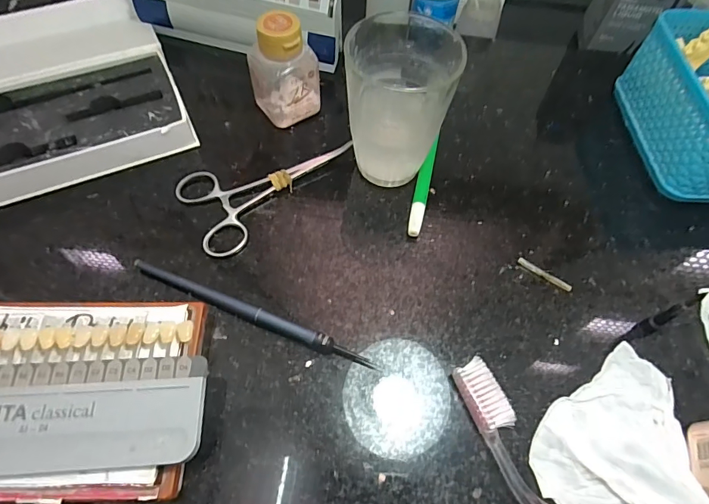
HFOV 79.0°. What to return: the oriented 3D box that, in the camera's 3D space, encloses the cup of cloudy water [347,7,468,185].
[{"bbox_3d":[0.028,-0.092,0.278,0.066,0.093,0.062,1,61,-2],"label":"cup of cloudy water"}]

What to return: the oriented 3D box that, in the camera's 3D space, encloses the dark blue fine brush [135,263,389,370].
[{"bbox_3d":[-0.060,0.036,0.251,0.154,0.008,0.009,21,62,9],"label":"dark blue fine brush"}]

